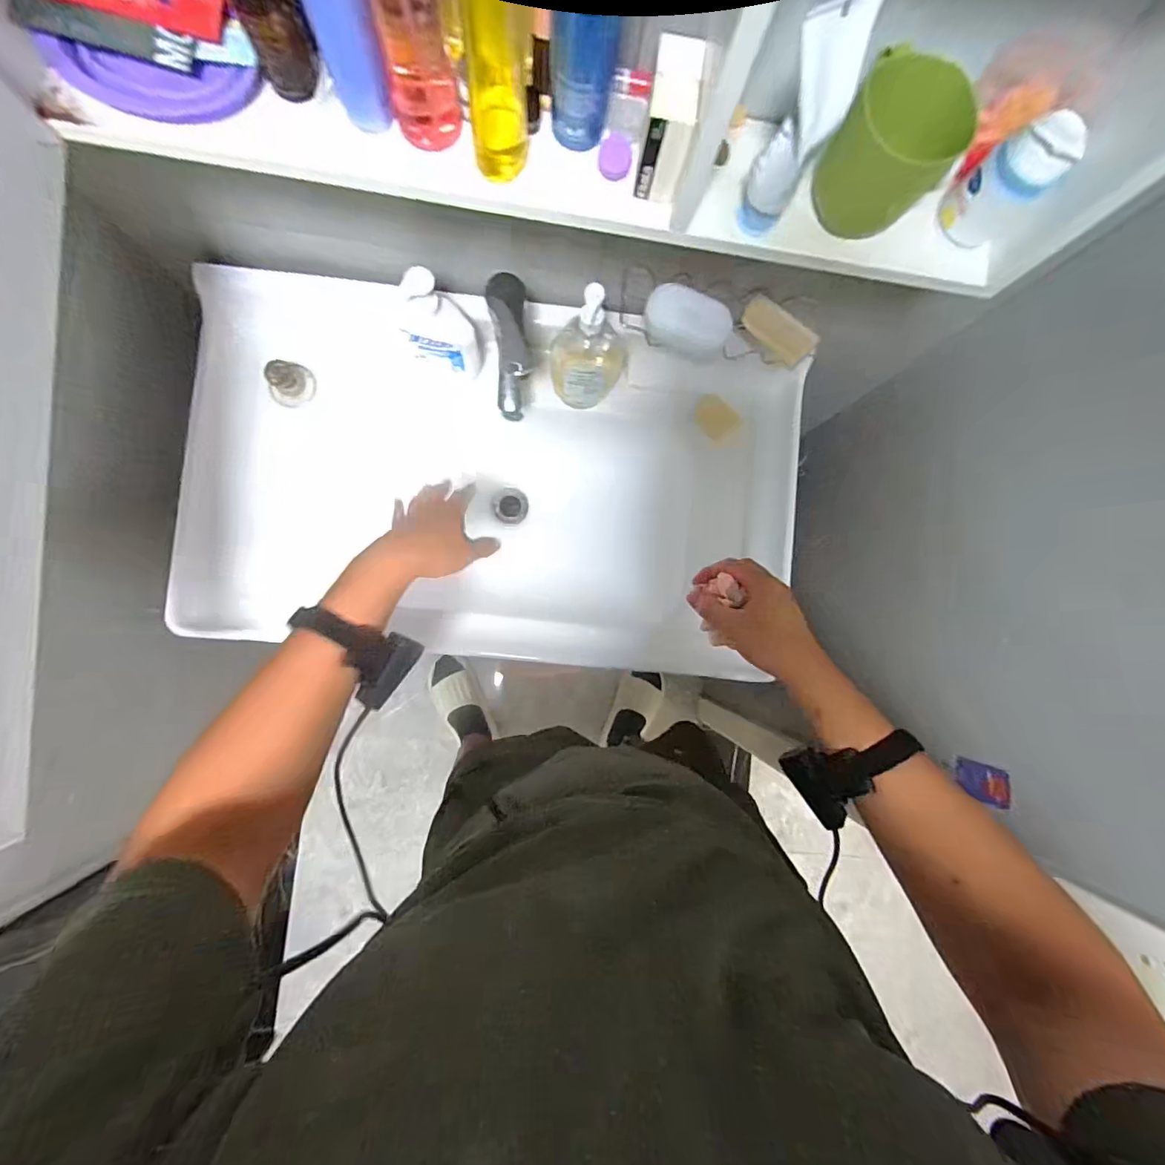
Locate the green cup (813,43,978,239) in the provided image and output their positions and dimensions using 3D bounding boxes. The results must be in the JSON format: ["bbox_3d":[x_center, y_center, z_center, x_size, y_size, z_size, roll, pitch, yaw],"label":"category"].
[{"bbox_3d":[0.208,-0.292,0.353,0.074,0.063,0.077,0,85,-3],"label":"green cup"}]

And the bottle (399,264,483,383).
[{"bbox_3d":[-0.176,-0.320,0.661,0.093,0.209,0.060,7,85,-2],"label":"bottle"}]

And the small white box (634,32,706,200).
[{"bbox_3d":[0.059,-0.312,0.360,0.030,0.060,0.063,9,85,-2],"label":"small white box"}]

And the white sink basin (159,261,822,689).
[{"bbox_3d":[-0.108,-0.125,0.761,0.795,0.183,0.441,6,86,-2],"label":"white sink basin"}]

